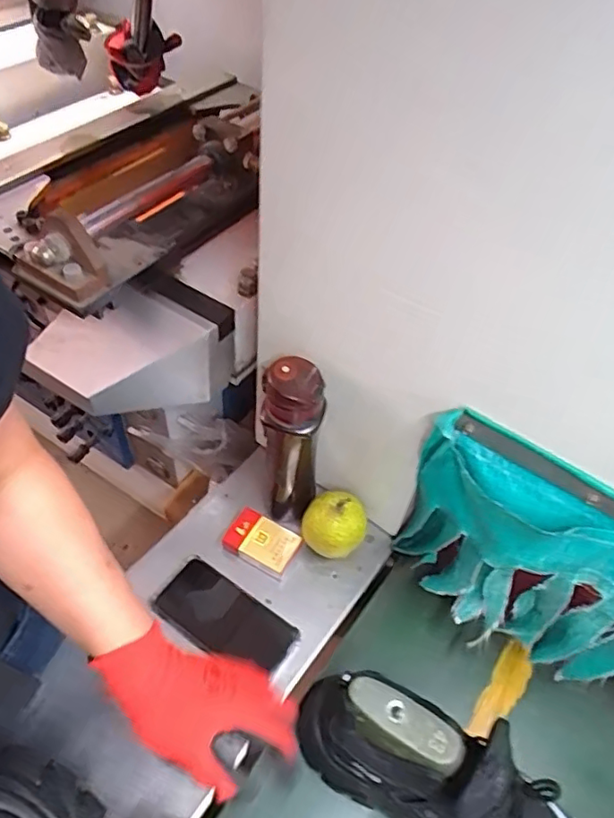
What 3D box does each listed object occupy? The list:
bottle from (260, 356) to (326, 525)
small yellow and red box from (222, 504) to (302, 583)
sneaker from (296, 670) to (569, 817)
[{"bbox_3d":[-0.020,0.045,0.674,0.069,0.234,0.067,4,51,-1],"label":"bottle"},{"bbox_3d":[-0.056,0.169,0.724,0.087,0.029,0.056,24,53,14],"label":"small yellow and red box"},{"bbox_3d":[0.133,0.359,0.545,0.298,0.161,0.108,31,55,19],"label":"sneaker"}]

